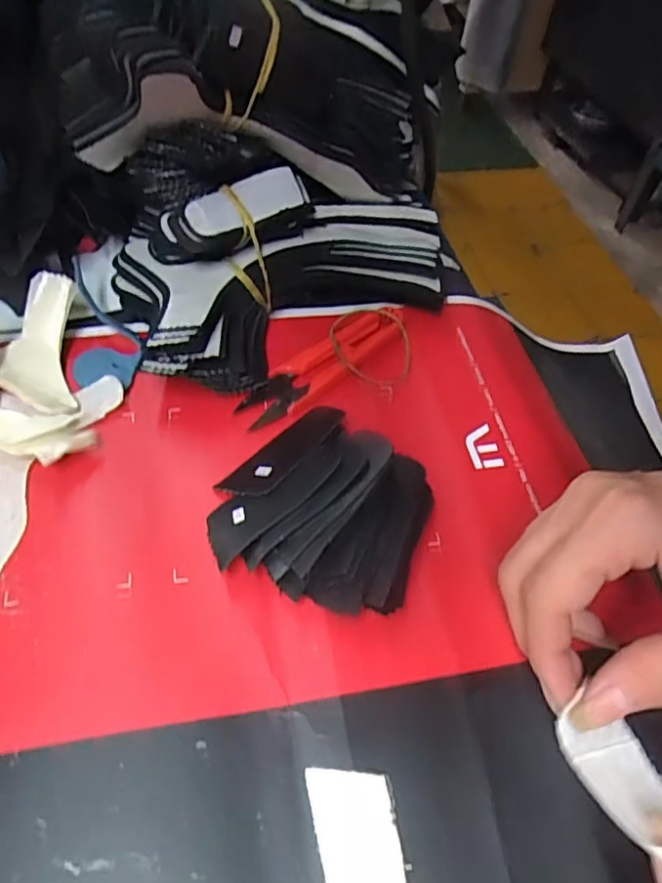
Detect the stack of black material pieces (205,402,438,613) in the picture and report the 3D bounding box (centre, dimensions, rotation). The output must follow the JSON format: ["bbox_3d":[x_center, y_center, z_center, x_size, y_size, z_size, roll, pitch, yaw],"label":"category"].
[{"bbox_3d":[-0.002,0.024,0.284,0.093,0.028,0.098,19,54,9],"label":"stack of black material pieces"}]

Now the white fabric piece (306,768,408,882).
[{"bbox_3d":[0.012,0.148,0.207,0.028,0.004,0.067,-7,52,-11],"label":"white fabric piece"}]

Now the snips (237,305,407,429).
[{"bbox_3d":[-0.003,-0.044,0.343,0.109,0.015,0.029,-32,62,-25],"label":"snips"}]

